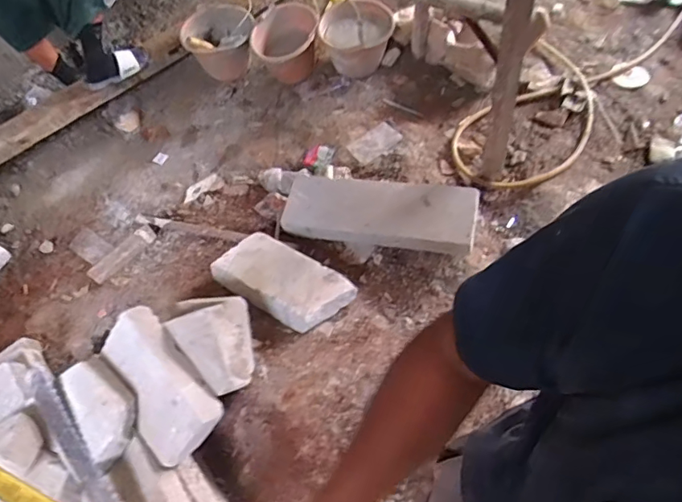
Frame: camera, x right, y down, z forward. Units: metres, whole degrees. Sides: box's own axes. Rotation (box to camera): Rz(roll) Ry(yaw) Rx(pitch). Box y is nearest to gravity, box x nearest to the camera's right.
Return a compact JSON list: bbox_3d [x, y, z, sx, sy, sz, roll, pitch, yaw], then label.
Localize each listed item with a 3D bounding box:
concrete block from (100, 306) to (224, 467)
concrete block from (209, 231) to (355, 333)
[{"bbox_3d":[-0.454,0.340,1.244,0.349,0.105,0.241,45,113,16],"label":"concrete block"},{"bbox_3d":[-0.172,0.085,1.520,0.413,0.088,0.221,24,51,22],"label":"concrete block"}]

